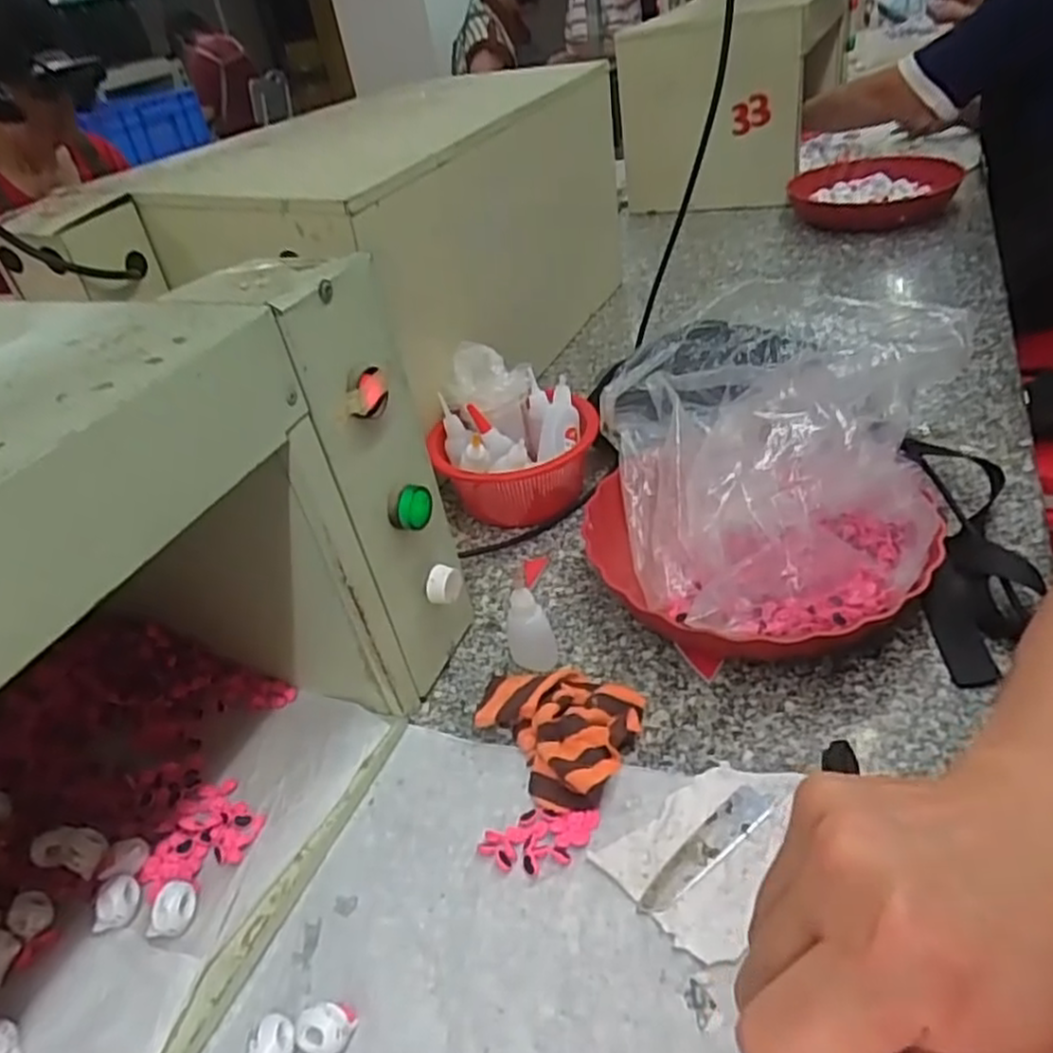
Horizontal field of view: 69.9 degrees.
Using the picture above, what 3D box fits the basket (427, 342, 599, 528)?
[{"bbox_3d":[-0.011,-0.073,0.670,0.145,0.118,0.136,-8,36,3],"label":"basket"}]

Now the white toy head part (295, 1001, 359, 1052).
[{"bbox_3d":[-0.095,0.239,0.357,0.028,0.017,0.022,-23,38,-16],"label":"white toy head part"}]

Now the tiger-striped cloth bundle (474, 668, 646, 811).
[{"bbox_3d":[0.020,0.124,0.476,0.100,0.024,0.090,19,46,35],"label":"tiger-striped cloth bundle"}]

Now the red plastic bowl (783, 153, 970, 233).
[{"bbox_3d":[0.536,-0.511,1.167,0.227,0.062,0.240,13,42,29],"label":"red plastic bowl"}]

